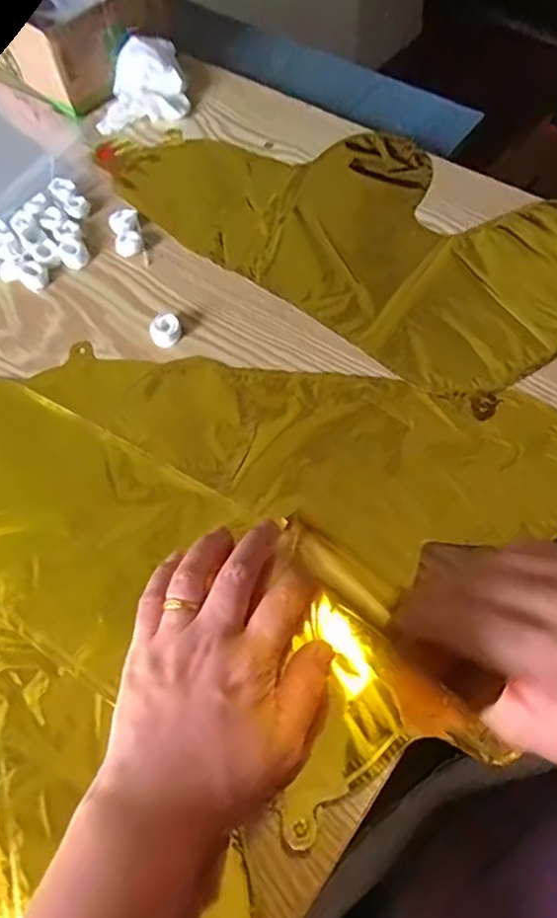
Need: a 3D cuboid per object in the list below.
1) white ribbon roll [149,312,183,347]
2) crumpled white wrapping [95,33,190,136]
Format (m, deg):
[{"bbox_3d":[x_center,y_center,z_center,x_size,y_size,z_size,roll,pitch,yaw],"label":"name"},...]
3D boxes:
[{"bbox_3d":[-0.078,-0.089,0.406,0.022,0.011,0.022,-2,62,3],"label":"white ribbon roll"},{"bbox_3d":[-0.123,-0.330,0.516,0.081,0.037,0.069,-9,62,-1],"label":"crumpled white wrapping"}]

